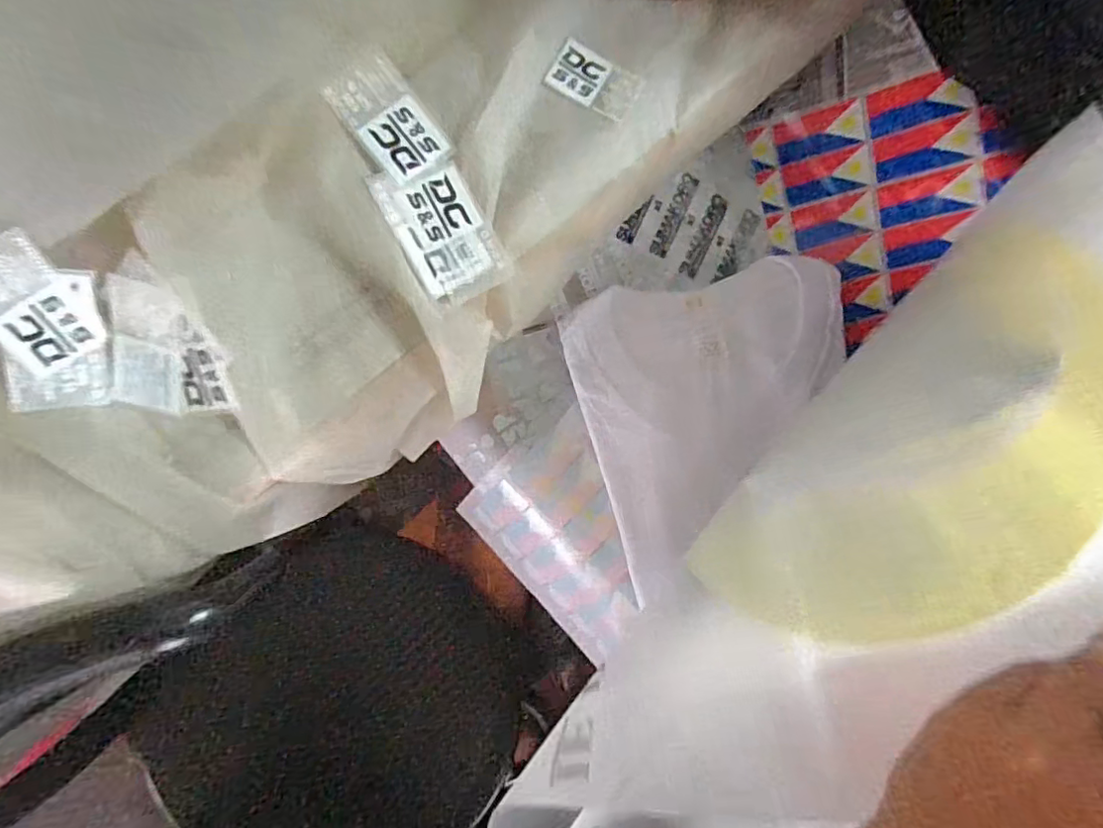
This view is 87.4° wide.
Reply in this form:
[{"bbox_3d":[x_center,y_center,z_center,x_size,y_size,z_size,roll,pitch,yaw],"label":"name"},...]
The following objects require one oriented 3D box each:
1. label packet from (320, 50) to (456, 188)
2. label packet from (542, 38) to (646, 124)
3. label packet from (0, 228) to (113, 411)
[{"bbox_3d":[-0.089,-0.159,0.314,0.043,0.004,0.066,-35,97,-4],"label":"label packet"},{"bbox_3d":[0.024,-0.188,0.325,0.049,0.004,0.030,27,89,0],"label":"label packet"},{"bbox_3d":[-0.242,-0.041,0.278,0.012,0.052,0.088,23,131,18],"label":"label packet"}]

